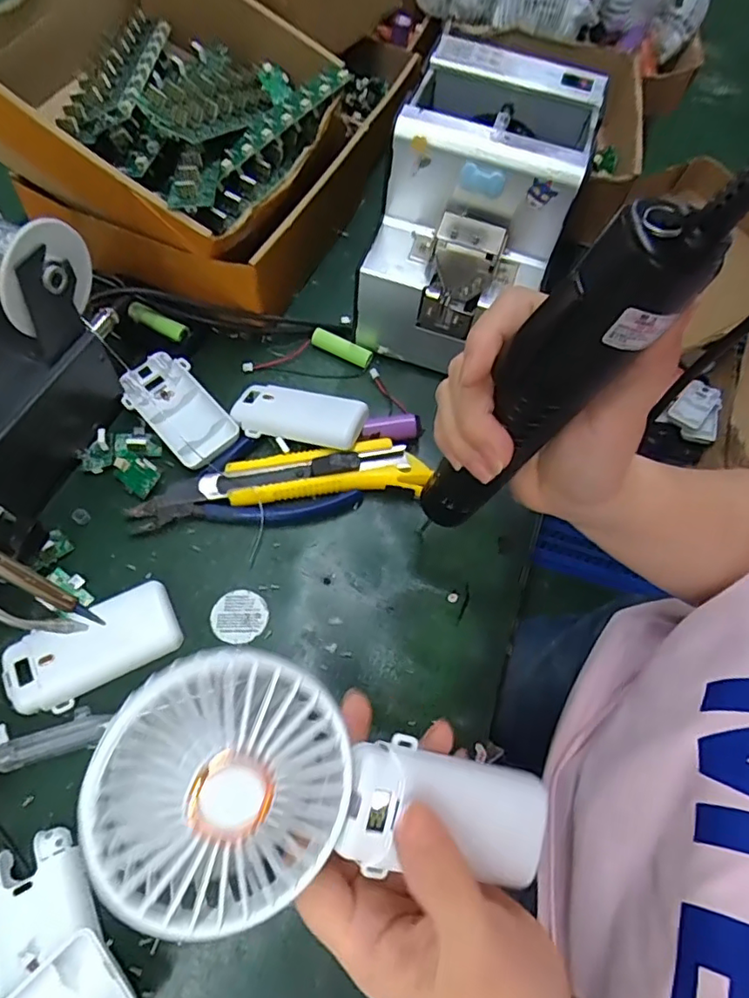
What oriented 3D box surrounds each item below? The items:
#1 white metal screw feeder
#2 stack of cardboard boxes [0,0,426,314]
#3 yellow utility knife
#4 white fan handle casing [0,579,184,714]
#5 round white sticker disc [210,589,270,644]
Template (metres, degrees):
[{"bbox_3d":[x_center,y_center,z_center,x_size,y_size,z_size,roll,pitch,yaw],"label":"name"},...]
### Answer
[{"bbox_3d":[0.071,-0.201,0.416,0.121,0.149,0.172,16,62,5],"label":"white metal screw feeder"},{"bbox_3d":[-0.144,-0.277,0.442,0.214,0.145,0.206,23,62,8],"label":"stack of cardboard boxes"},{"bbox_3d":[-0.038,-0.019,0.386,0.148,0.018,0.039,-3,62,-6],"label":"yellow utility knife"},{"bbox_3d":[-0.162,0.085,0.326,0.092,0.011,0.045,-26,66,-17],"label":"white fan handle casing"},{"bbox_3d":[-0.082,0.071,0.346,0.033,0.004,0.033,2,61,-3],"label":"round white sticker disc"}]

